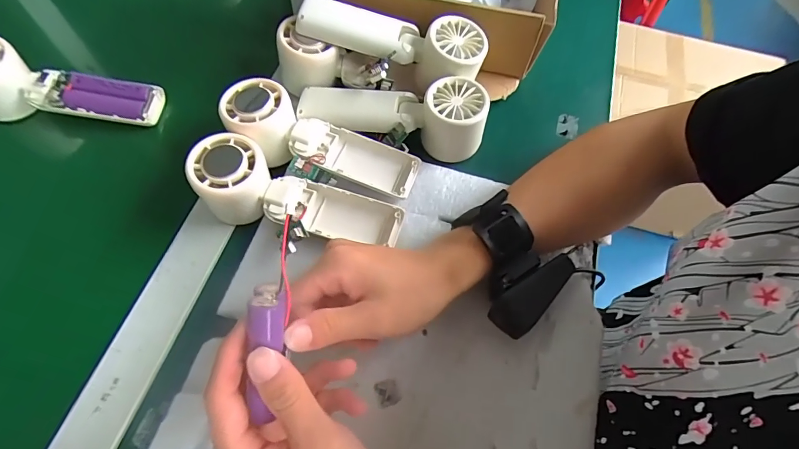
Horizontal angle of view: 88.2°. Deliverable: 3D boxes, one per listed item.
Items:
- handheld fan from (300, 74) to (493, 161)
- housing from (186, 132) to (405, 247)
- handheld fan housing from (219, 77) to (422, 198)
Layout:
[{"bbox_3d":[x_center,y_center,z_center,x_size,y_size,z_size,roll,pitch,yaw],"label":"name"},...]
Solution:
[{"bbox_3d":[-0.008,-0.096,0.364,0.161,0.052,0.054,6,63,0],"label":"handheld fan"},{"bbox_3d":[-0.081,-0.017,0.324,0.164,0.054,0.062,17,64,5],"label":"housing"},{"bbox_3d":[-0.066,-0.067,0.347,0.166,0.056,0.060,19,64,6],"label":"handheld fan housing"}]

